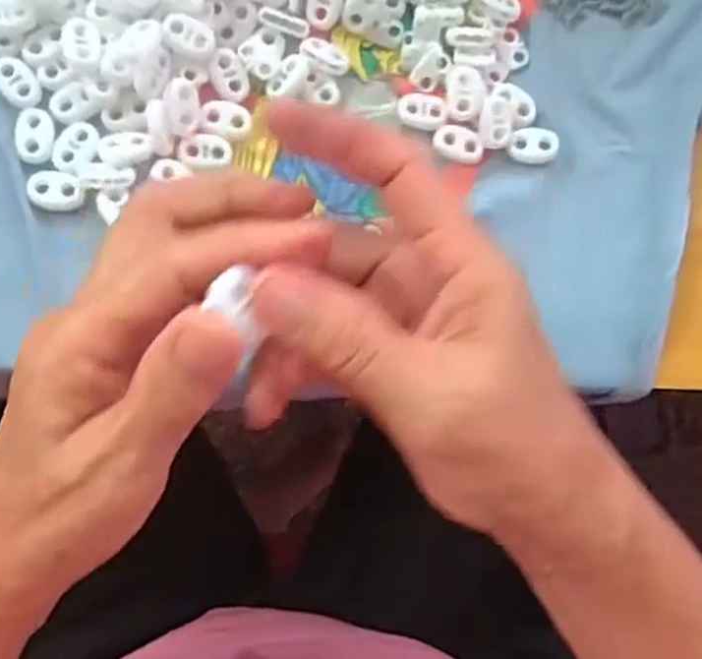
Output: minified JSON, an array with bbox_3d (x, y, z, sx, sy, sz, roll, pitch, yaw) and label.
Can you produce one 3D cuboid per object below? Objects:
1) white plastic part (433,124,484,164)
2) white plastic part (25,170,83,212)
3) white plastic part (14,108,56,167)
[{"bbox_3d":[0.048,-0.082,0.338,0.022,0.004,0.014,17,84,-6],"label":"white plastic part"},{"bbox_3d":[-0.120,-0.057,0.313,0.022,0.004,0.016,8,85,-7],"label":"white plastic part"},{"bbox_3d":[-0.130,-0.080,0.315,0.015,0.004,0.023,5,86,-7],"label":"white plastic part"}]

